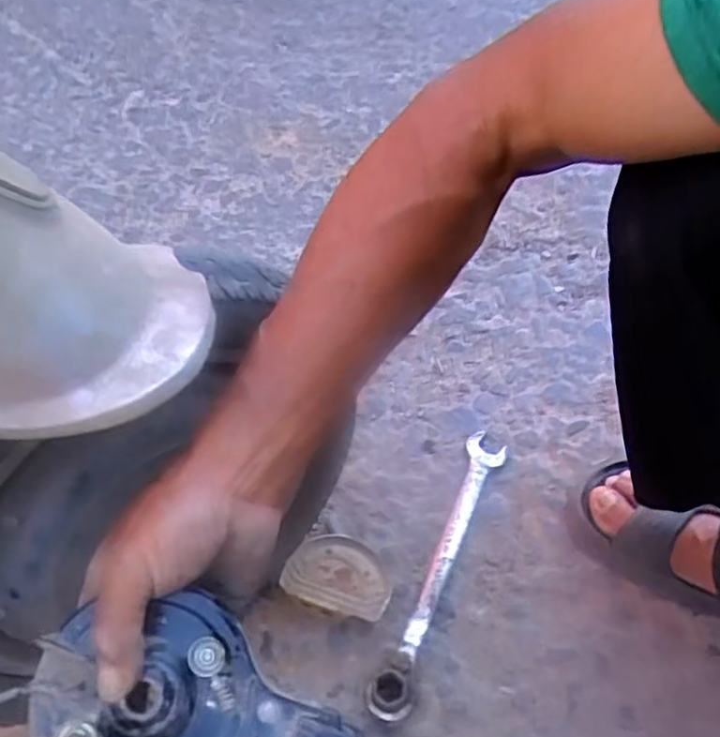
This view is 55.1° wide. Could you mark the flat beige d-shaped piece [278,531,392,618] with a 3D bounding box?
[{"bbox_3d":[-0.016,0.180,0.609,0.092,0.022,0.067,14,57,14],"label":"flat beige d-shaped piece"}]

